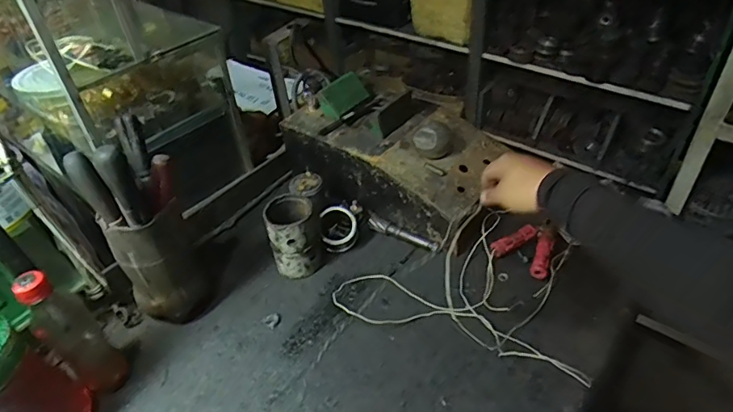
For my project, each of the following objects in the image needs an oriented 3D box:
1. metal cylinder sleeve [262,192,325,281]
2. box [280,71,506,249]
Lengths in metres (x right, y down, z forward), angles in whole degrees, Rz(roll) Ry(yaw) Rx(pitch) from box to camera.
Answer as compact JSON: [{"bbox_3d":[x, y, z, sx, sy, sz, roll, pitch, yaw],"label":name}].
[{"bbox_3d":[-0.103,0.041,0.702,0.073,0.098,0.077,-14,44,-9],"label":"metal cylinder sleeve"},{"bbox_3d":[0.049,-0.088,0.807,0.344,0.144,0.185,25,49,29],"label":"box"}]

